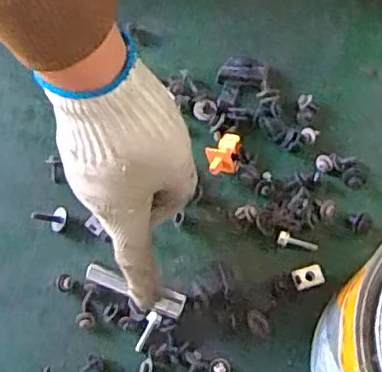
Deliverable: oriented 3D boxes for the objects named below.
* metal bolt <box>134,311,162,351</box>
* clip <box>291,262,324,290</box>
[{"bbox_3d":[-0.033,0.110,0.475,0.011,0.011,0.032,25,85,12],"label":"metal bolt"},{"bbox_3d":[0.091,0.070,0.485,0.023,0.004,0.017,-17,69,-4],"label":"clip"}]

